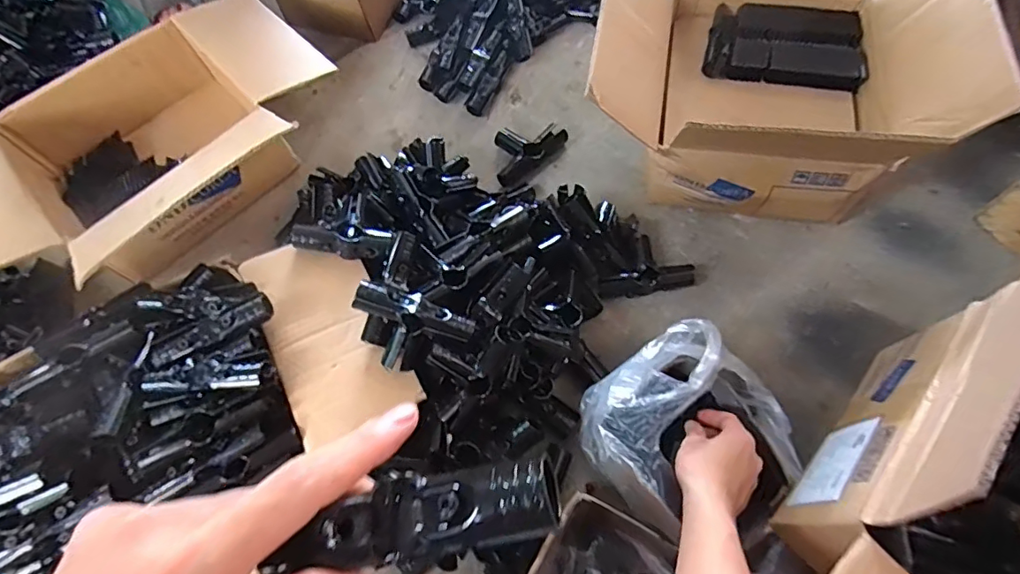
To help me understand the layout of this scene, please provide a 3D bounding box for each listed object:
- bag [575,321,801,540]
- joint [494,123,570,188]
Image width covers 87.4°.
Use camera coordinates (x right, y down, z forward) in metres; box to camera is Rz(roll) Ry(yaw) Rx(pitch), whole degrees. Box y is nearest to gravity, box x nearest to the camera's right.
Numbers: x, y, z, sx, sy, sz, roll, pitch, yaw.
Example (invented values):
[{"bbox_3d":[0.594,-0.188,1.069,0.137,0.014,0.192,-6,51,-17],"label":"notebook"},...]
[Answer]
[{"bbox_3d":[0.207,0.167,0.599,0.206,0.120,0.215,-31,68,-10],"label":"bag"},{"bbox_3d":[0.023,-0.222,0.861,0.133,0.032,0.079,-35,69,-11],"label":"joint"}]

